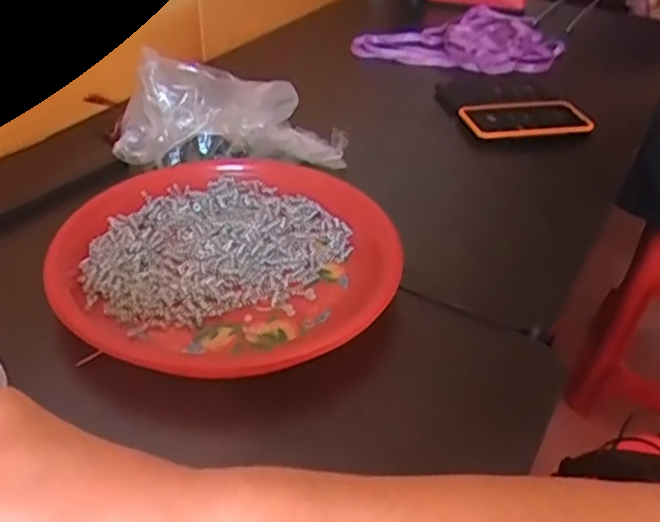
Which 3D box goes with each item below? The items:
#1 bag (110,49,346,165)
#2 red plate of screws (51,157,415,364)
[{"bbox_3d":[-0.081,-0.125,0.597,0.188,0.088,0.058,3,36,-26],"label":"bag"},{"bbox_3d":[-0.072,-0.008,0.493,0.232,0.030,0.209,-1,37,-5],"label":"red plate of screws"}]

